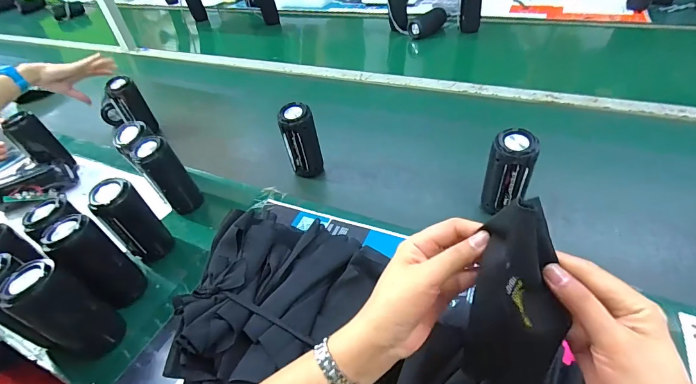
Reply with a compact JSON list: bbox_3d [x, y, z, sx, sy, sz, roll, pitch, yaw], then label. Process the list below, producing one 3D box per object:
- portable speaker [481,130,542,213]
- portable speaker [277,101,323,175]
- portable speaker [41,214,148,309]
[{"bbox_3d":[0.253,-0.031,0.562,0.061,0.123,0.063,17,48,25],"label":"portable speaker"},{"bbox_3d":[-0.089,-0.096,0.704,0.062,0.151,0.070,-10,43,-3],"label":"portable speaker"},{"bbox_3d":[-0.352,0.107,0.520,0.062,0.163,0.064,-37,50,-28],"label":"portable speaker"}]

